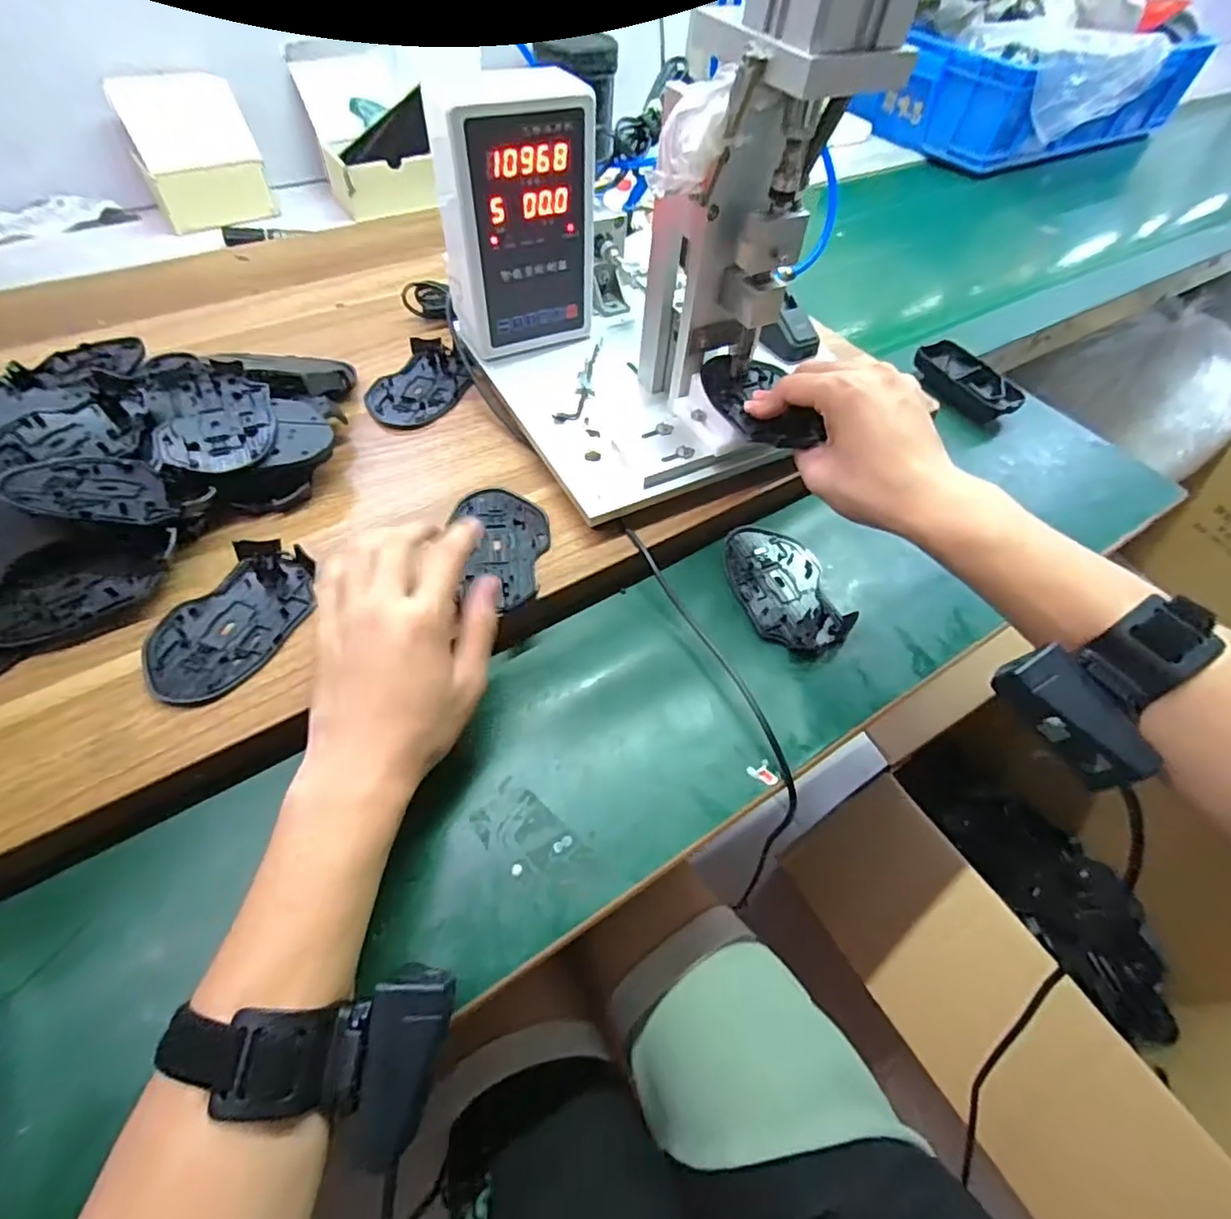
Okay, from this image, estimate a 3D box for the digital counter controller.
[{"bbox_3d":[-0.078,-0.305,0.475,0.114,0.176,0.068,-19,59,-17],"label":"digital counter controller"}]

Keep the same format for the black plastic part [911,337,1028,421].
[{"bbox_3d":[0.356,-0.230,0.611,0.047,0.034,0.108,-31,63,-23],"label":"black plastic part"}]

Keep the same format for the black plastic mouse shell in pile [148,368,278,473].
[{"bbox_3d":[-0.291,-0.137,0.438,0.077,0.011,0.109,-20,59,-17],"label":"black plastic mouse shell in pile"}]

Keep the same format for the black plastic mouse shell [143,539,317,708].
[{"bbox_3d":[-0.239,0.005,0.377,0.070,0.009,0.115,21,56,10],"label":"black plastic mouse shell"}]

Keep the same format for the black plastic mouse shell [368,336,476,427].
[{"bbox_3d":[-0.172,-0.199,0.532,0.073,0.014,0.104,25,57,13],"label":"black plastic mouse shell"}]

